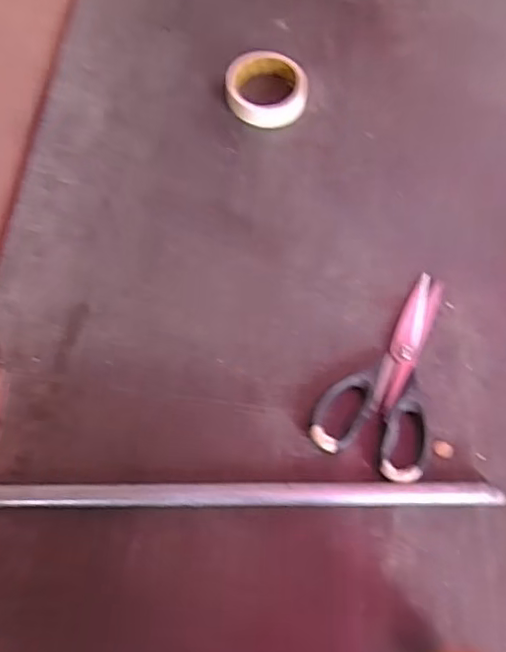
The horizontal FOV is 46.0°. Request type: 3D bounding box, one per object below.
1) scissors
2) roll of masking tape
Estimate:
[{"bbox_3d":[0.134,0.036,0.579,0.105,0.013,0.209,20,68,7],"label":"scissors"},{"bbox_3d":[0.016,-0.280,0.701,0.094,0.025,0.091,1,67,-1],"label":"roll of masking tape"}]

